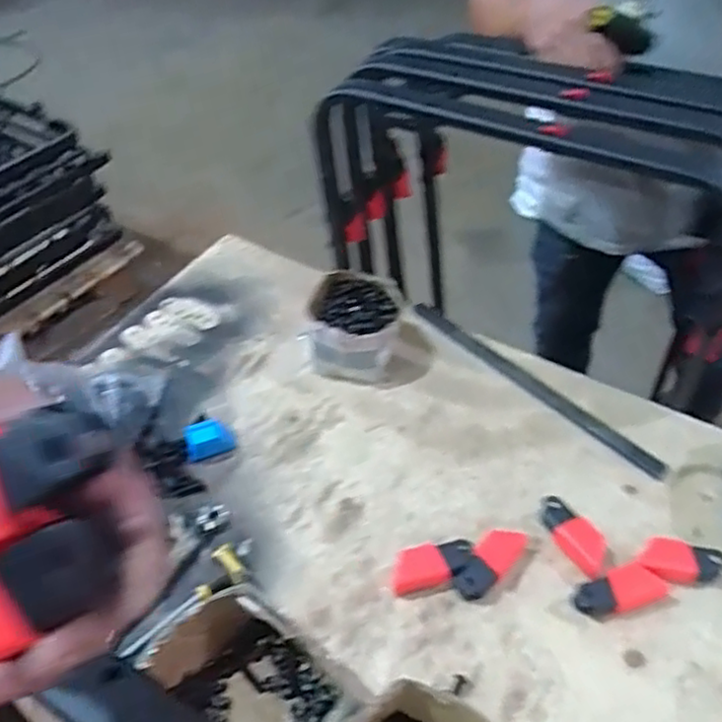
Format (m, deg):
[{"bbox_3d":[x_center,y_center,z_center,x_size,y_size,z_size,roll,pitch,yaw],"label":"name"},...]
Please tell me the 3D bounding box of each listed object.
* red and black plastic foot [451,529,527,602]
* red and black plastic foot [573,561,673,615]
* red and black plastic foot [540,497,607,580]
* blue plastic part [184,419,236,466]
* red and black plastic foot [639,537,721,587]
[{"bbox_3d":[0.126,0.198,0.683,0.035,0.027,0.083,33,54,27],"label":"red and black plastic foot"},{"bbox_3d":[0.248,0.220,0.661,0.091,0.025,0.036,-12,47,-12],"label":"red and black plastic foot"},{"bbox_3d":[0.213,0.178,0.703,0.041,0.024,0.083,-30,53,-27],"label":"red and black plastic foot"},{"bbox_3d":[-0.174,0.091,0.794,0.053,0.034,0.035,-22,50,-20],"label":"blue plastic part"},{"bbox_3d":[0.318,0.196,0.680,0.094,0.024,0.039,10,45,-11],"label":"red and black plastic foot"}]

